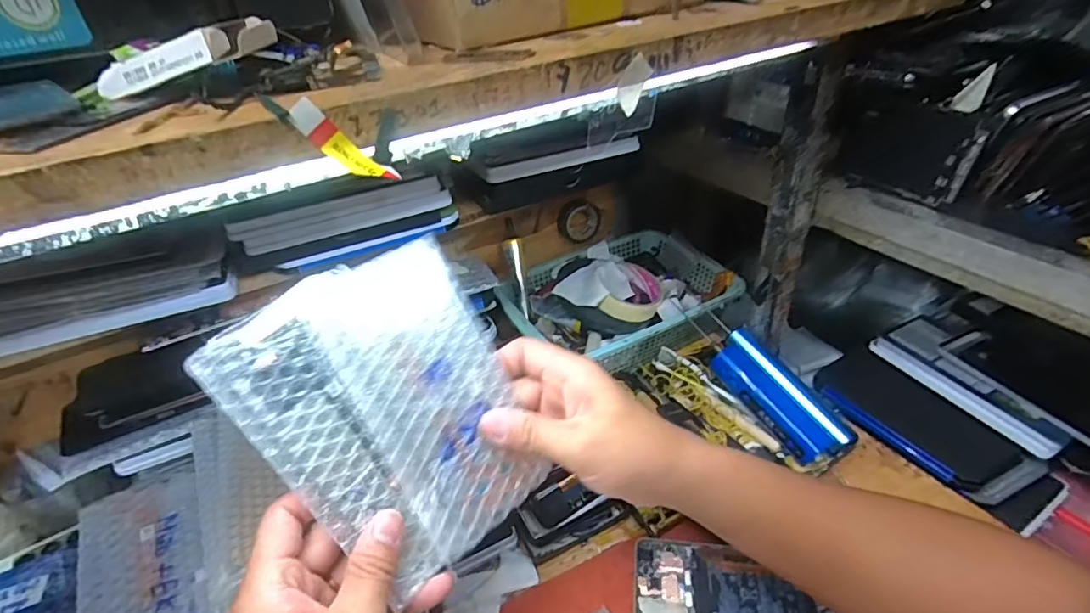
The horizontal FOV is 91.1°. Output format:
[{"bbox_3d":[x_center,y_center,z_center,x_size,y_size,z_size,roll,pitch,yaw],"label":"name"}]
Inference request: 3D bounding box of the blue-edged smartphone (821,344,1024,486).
[{"bbox_3d":[0.373,0.108,0.546,0.082,0.016,0.167,-20,38,-21],"label":"blue-edged smartphone"}]

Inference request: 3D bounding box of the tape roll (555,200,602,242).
[{"bbox_3d":[0.045,-0.110,0.689,0.061,0.053,0.020,-13,36,-12],"label":"tape roll"}]

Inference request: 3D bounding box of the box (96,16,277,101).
[{"bbox_3d":[-0.136,-0.093,0.199,0.068,0.012,0.019,-18,40,3],"label":"box"}]

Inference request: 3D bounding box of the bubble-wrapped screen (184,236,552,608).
[{"bbox_3d":[-0.062,0.049,0.309,0.087,0.166,0.010,-30,8,-35],"label":"bubble-wrapped screen"}]

